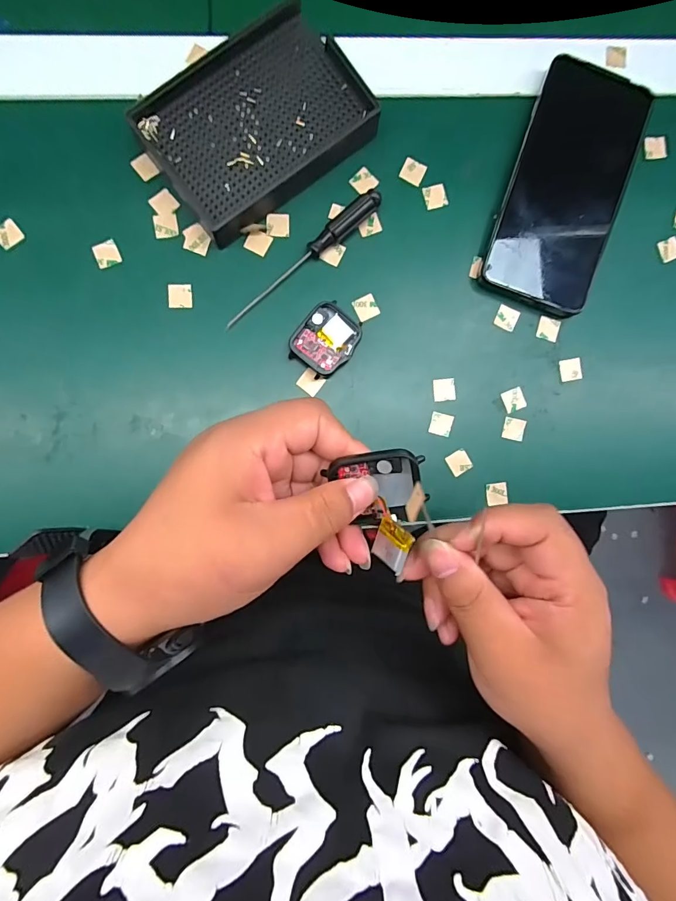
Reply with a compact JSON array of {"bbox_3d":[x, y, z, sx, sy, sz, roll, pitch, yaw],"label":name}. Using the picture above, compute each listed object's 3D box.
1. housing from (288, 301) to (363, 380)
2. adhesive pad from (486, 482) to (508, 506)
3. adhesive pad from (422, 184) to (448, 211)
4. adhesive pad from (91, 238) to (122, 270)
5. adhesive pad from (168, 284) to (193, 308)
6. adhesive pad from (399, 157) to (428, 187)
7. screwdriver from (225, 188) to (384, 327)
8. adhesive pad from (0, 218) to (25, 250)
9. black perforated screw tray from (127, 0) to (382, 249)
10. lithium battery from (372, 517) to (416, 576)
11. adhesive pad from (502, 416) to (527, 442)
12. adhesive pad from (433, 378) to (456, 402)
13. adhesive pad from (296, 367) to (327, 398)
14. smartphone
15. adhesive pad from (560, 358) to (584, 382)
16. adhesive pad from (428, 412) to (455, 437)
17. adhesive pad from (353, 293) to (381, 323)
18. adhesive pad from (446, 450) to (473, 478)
[{"bbox_3d":[-0.008,-0.075,0.289,0.039,0.012,0.047,35,88,-4],"label":"housing"},{"bbox_3d":[0.114,0.031,0.303,0.015,0.004,0.016,-4,91,-4],"label":"adhesive pad"},{"bbox_3d":[0.069,-0.179,0.298,0.016,0.004,0.016,-17,92,-4],"label":"adhesive pad"},{"bbox_3d":[-0.155,-0.132,0.284,0.016,0.004,0.017,-22,92,-4],"label":"adhesive pad"},{"bbox_3d":[-0.107,-0.105,0.287,0.016,0.004,0.016,-2,91,-4],"label":"adhesive pad"},{"bbox_3d":[0.053,-0.195,0.297,0.016,0.004,0.015,25,89,-4],"label":"adhesive pad"},{"bbox_3d":[-0.023,-0.128,0.287,0.131,0.013,0.012,-43,94,-3],"label":"screwdriver"},{"bbox_3d":[-0.217,-0.143,0.281,0.016,0.005,0.013,-39,93,-3],"label":"adhesive pad"},{"bbox_3d":[-0.054,-0.215,0.280,0.136,0.020,0.096,-39,93,-3],"label":"black perforated screw tray"},{"bbox_3d":[0.025,0.045,0.204,0.004,0.019,0.023,-6,122,-39],"label":"lithium battery"},{"bbox_3d":[0.127,-0.015,0.304,0.016,0.004,0.015,12,90,-4],"label":"adhesive pad"},{"bbox_3d":[0.076,-0.043,0.301,0.016,0.004,0.016,-5,91,-4],"label":"adhesive pad"},{"bbox_3d":[-0.019,-0.047,0.293,0.016,0.004,0.015,34,88,-4],"label":"adhesive pad"},{"bbox_3d":[0.159,-0.182,0.298,0.079,0.017,0.162,20,89,-4],"label":"smartphone"},{"bbox_3d":[0.169,-0.058,0.307,0.015,0.004,0.016,-7,91,-4],"label":"adhesive pad"},{"bbox_3d":[0.073,-0.018,0.300,0.015,0.004,0.016,14,90,-4],"label":"adhesive pad"},{"bbox_3d":[0.020,-0.099,0.295,0.016,0.004,0.016,-29,93,-3],"label":"adhesive pad"},{"bbox_3d":[0.087,0.009,0.302,0.016,0.004,0.016,-30,93,-3],"label":"adhesive pad"}]

